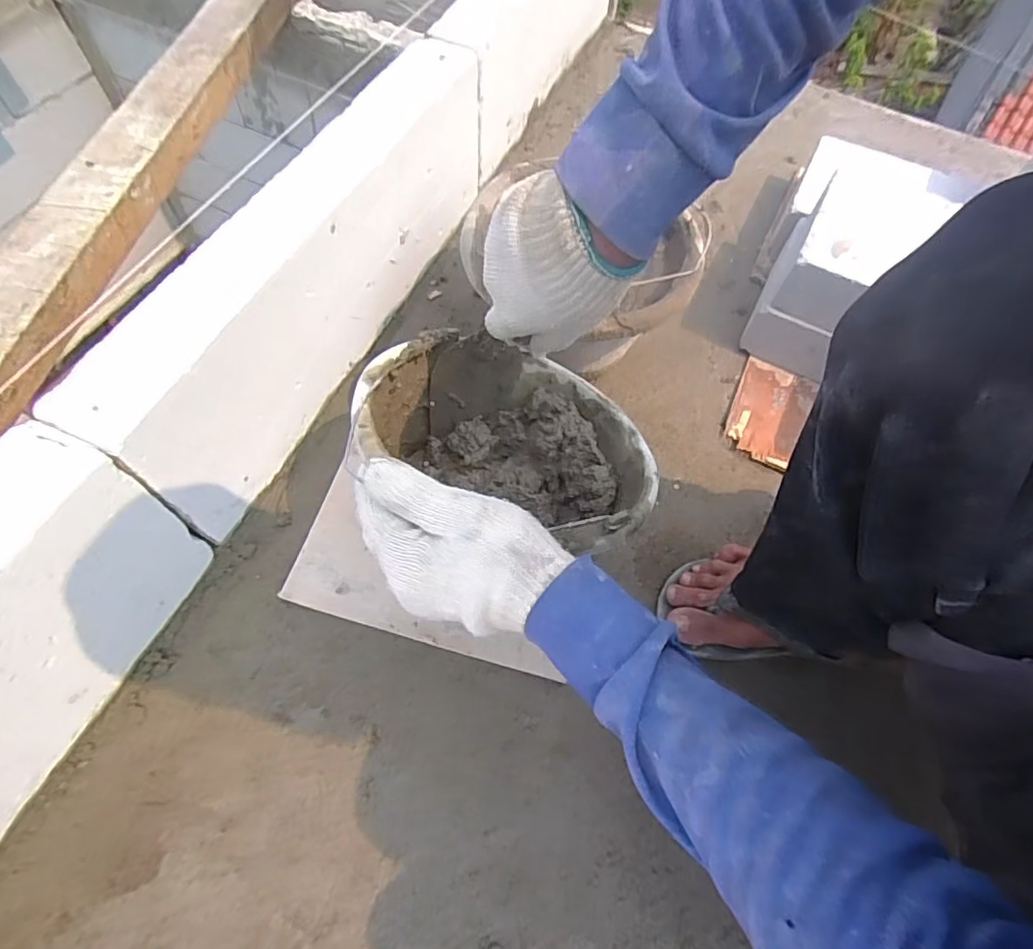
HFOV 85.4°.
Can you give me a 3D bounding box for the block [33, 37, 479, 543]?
[{"bbox_3d":[-0.206,-0.222,0.615,0.082,0.189,0.582,23,63,9],"label":"block"}]

